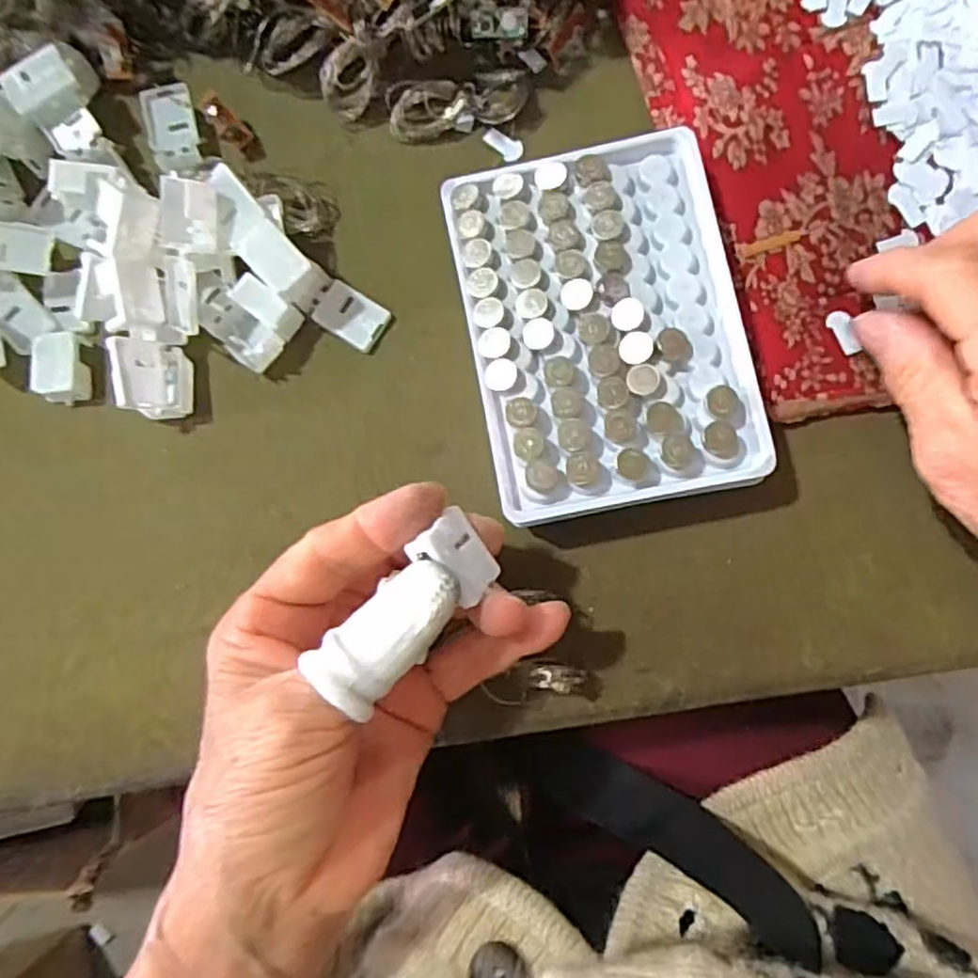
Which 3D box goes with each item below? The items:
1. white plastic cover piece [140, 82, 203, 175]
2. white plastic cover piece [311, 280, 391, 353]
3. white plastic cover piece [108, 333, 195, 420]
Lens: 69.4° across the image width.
[{"bbox_3d":[-0.131,-0.148,0.292,0.019,0.005,0.040,-16,83,0],"label":"white plastic cover piece"},{"bbox_3d":[-0.055,-0.069,0.281,0.028,0.004,0.019,32,85,6],"label":"white plastic cover piece"},{"bbox_3d":[-0.130,-0.041,0.272,0.008,0.031,0.030,-12,81,38],"label":"white plastic cover piece"}]

